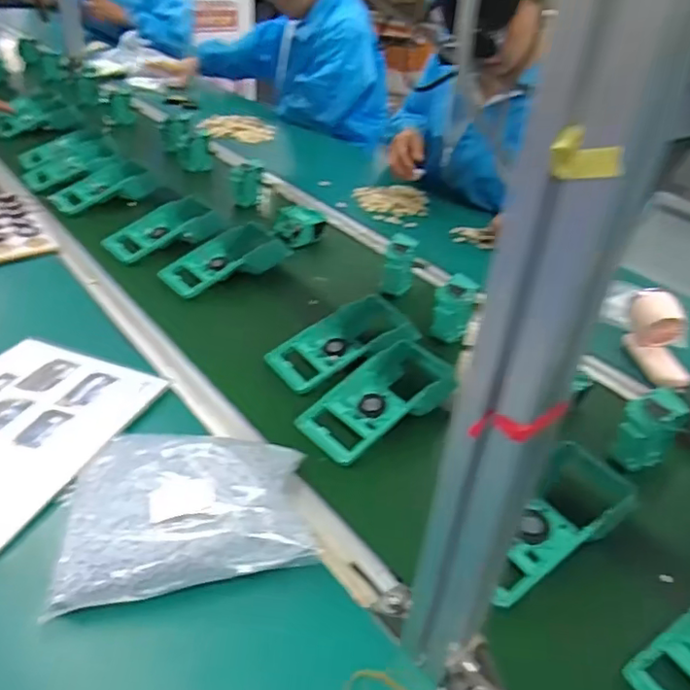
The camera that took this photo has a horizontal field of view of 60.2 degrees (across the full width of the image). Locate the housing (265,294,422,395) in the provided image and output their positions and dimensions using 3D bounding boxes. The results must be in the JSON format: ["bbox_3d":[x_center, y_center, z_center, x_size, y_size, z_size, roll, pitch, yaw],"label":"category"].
[{"bbox_3d":[-0.002,-0.005,0.754,0.185,0.041,0.105,-13,40,-24],"label":"housing"}]

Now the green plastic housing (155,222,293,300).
[{"bbox_3d":[-0.187,-0.136,0.917,0.098,0.043,0.183,30,43,30],"label":"green plastic housing"}]

